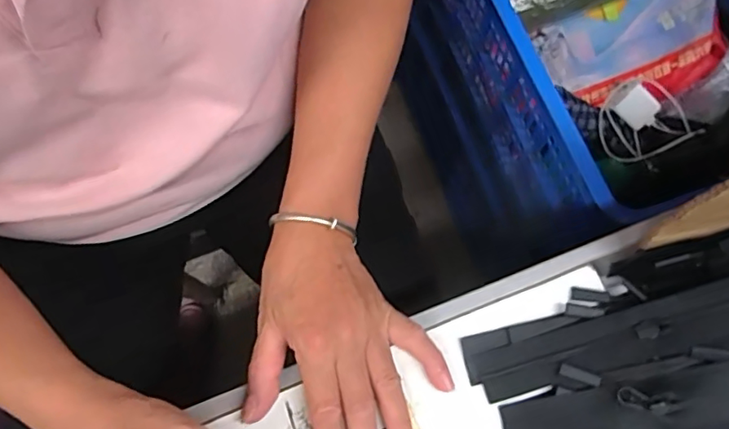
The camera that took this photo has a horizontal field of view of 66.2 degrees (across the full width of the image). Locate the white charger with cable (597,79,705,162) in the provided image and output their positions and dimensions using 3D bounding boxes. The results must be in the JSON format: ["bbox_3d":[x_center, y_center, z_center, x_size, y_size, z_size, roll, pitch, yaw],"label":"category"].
[{"bbox_3d":[0.377,-0.126,0.770,0.134,0.054,0.113,-24,74,-6],"label":"white charger with cable"}]

